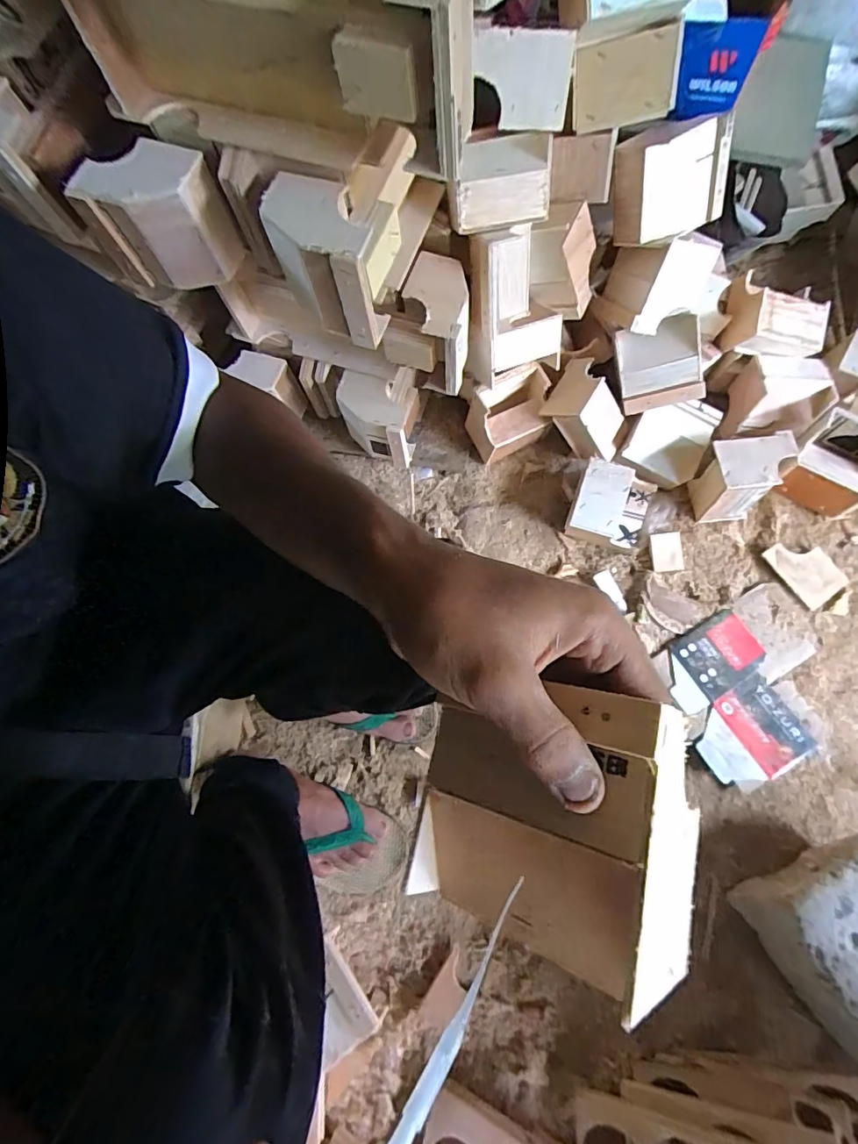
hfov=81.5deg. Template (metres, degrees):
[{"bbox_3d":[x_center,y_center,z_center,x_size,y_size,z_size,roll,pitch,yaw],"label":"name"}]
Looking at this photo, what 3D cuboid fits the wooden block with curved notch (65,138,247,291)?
[{"bbox_3d":[-0.256,-0.342,0.485,0.124,0.094,0.069,-12,74,-1],"label":"wooden block with curved notch"}]

